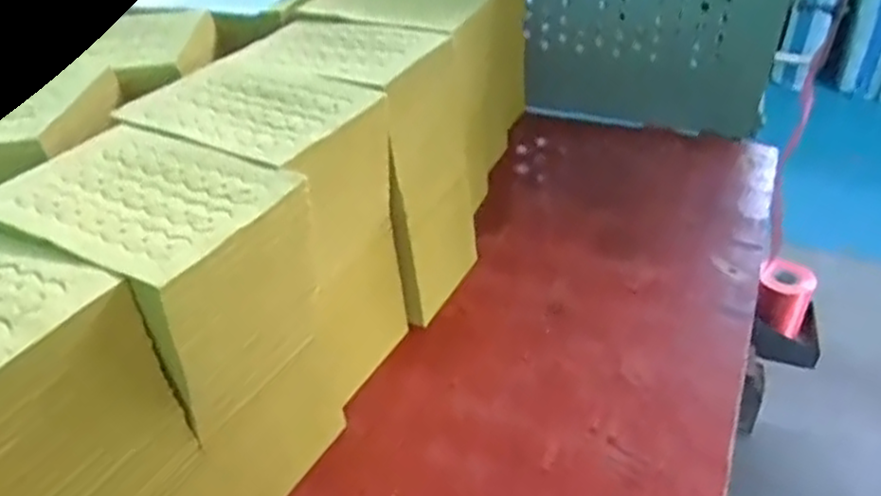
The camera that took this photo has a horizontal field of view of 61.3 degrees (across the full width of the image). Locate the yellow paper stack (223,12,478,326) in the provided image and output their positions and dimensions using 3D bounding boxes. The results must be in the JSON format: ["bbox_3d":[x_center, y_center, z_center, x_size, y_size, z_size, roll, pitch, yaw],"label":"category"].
[{"bbox_3d":[-0.073,-0.078,0.669,0.190,0.215,0.126,18,40,26],"label":"yellow paper stack"}]

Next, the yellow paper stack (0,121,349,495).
[{"bbox_3d":[-0.173,0.057,0.504,0.157,0.227,0.118,18,39,26],"label":"yellow paper stack"}]

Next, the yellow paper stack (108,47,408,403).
[{"bbox_3d":[-0.125,-0.021,0.581,0.176,0.204,0.121,21,41,27],"label":"yellow paper stack"}]

